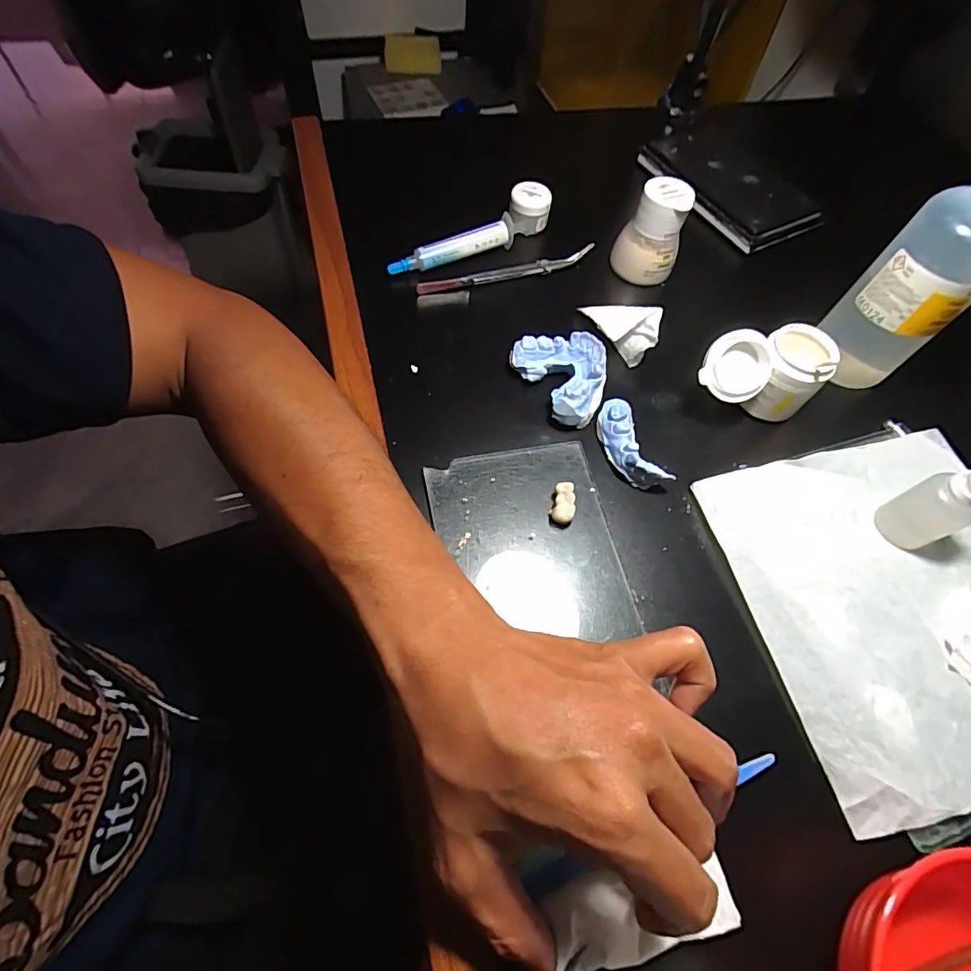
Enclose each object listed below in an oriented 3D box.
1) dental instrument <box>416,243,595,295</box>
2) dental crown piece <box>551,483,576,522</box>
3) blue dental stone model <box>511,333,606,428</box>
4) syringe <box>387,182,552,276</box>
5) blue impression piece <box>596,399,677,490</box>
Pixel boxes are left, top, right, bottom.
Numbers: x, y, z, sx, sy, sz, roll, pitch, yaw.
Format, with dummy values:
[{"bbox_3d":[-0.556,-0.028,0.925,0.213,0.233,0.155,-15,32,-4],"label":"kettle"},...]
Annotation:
[{"bbox_3d":[0.016,-0.167,0.393,0.141,0.011,0.009,-15,64,-12],"label":"dental instrument"},{"bbox_3d":[0.046,0.011,0.298,0.012,0.011,0.024,12,62,2],"label":"dental crown piece"},{"bbox_3d":[0.054,-0.074,0.335,0.048,0.028,0.066,-25,66,-16],"label":"blue dental stone model"},{"bbox_3d":[-0.007,-0.195,0.397,0.141,0.030,0.030,-35,69,-20],"label":"syringe"},{"bbox_3d":[0.089,-0.025,0.318,0.023,0.020,0.060,-17,64,-12],"label":"blue impression piece"}]

